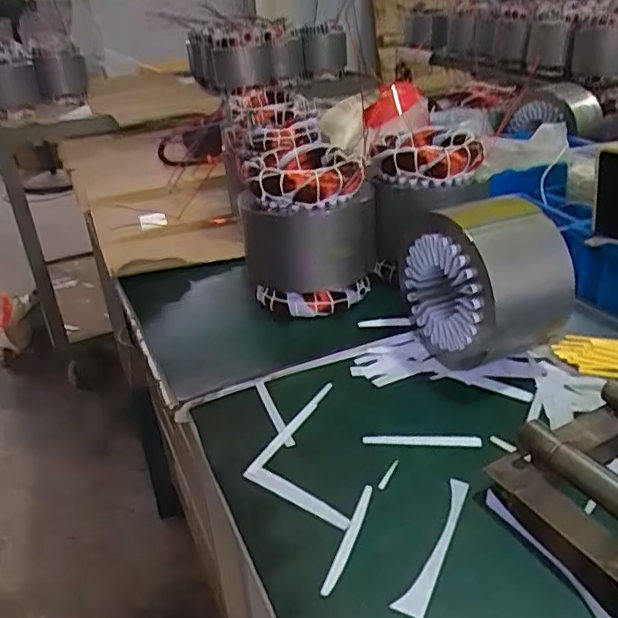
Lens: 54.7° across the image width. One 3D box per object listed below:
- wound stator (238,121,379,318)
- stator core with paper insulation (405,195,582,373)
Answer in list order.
[{"bbox_3d":[0.002,-0.094,0.688,0.146,0.159,0.133,-11,31,-10],"label":"wound stator"},{"bbox_3d":[0.166,-0.029,0.574,0.101,0.143,0.136,-17,33,-19],"label":"stator core with paper insulation"}]

